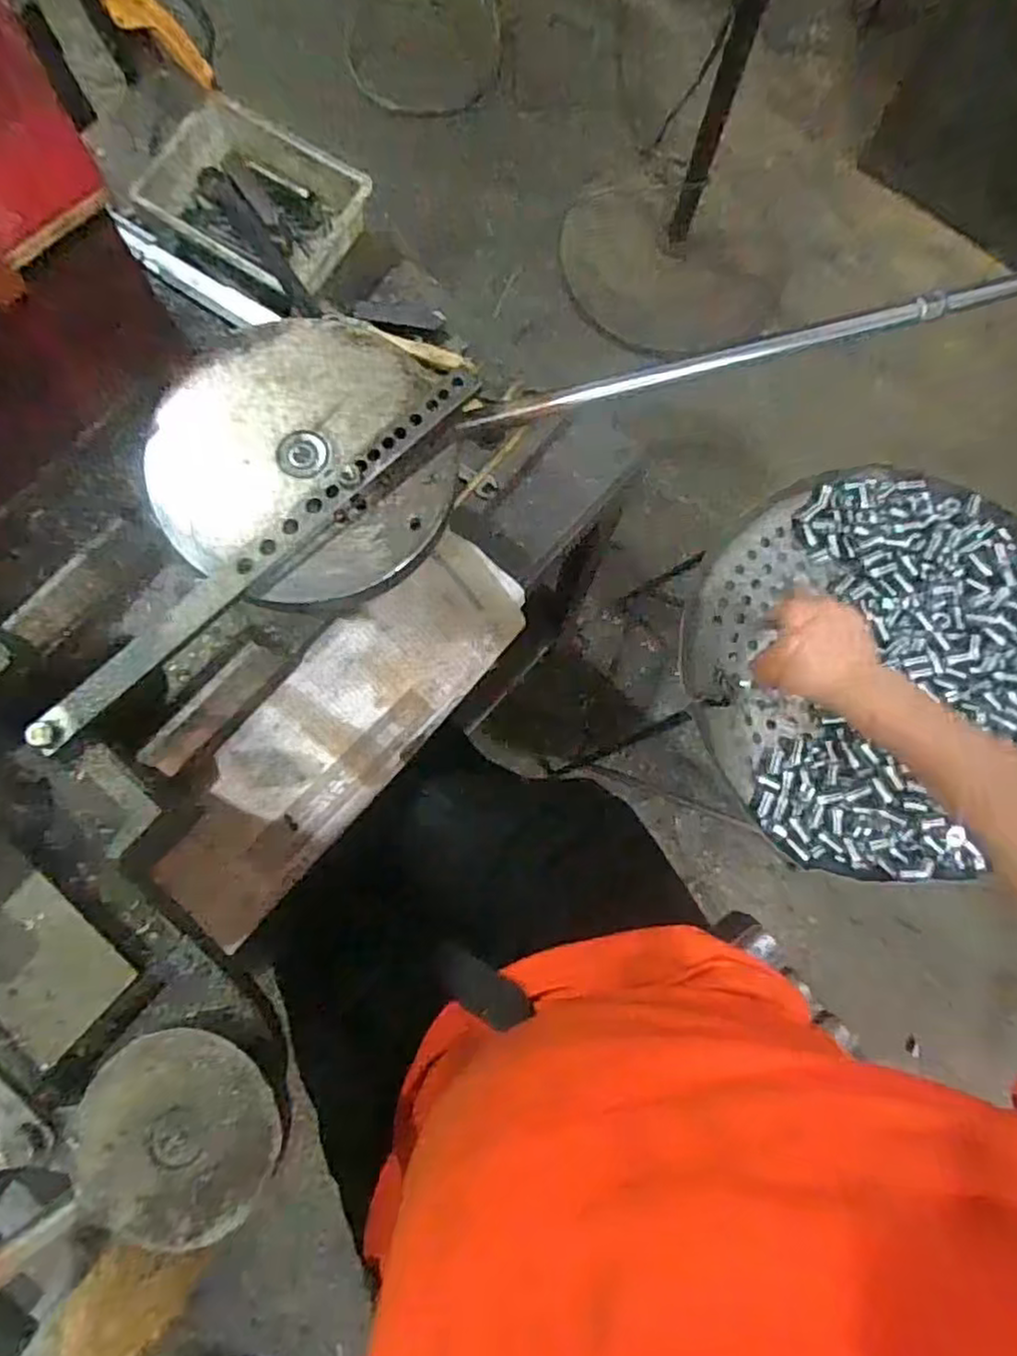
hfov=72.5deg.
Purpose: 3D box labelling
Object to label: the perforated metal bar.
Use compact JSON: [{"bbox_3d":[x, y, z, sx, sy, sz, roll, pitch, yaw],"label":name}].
[{"bbox_3d":[-0.143,-0.076,0.411,0.328,0.015,0.024,-42,82,-7],"label":"perforated metal bar"}]

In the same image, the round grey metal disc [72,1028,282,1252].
[{"bbox_3d":[-0.164,0.227,0.339,0.096,0.013,0.098,0,79,-1],"label":"round grey metal disc"}]

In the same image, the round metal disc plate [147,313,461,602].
[{"bbox_3d":[-0.129,-0.139,0.436,0.185,0.014,0.182,0,79,-1],"label":"round metal disc plate"}]

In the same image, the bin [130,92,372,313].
[{"bbox_3d":[-0.221,-0.401,0.599,0.181,0.053,0.139,33,81,5],"label":"bin"}]

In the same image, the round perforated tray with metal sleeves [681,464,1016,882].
[{"bbox_3d":[0.346,-0.020,0.653,0.368,0.039,0.350,0,79,-1],"label":"round perforated tray with metal sleeves"}]

